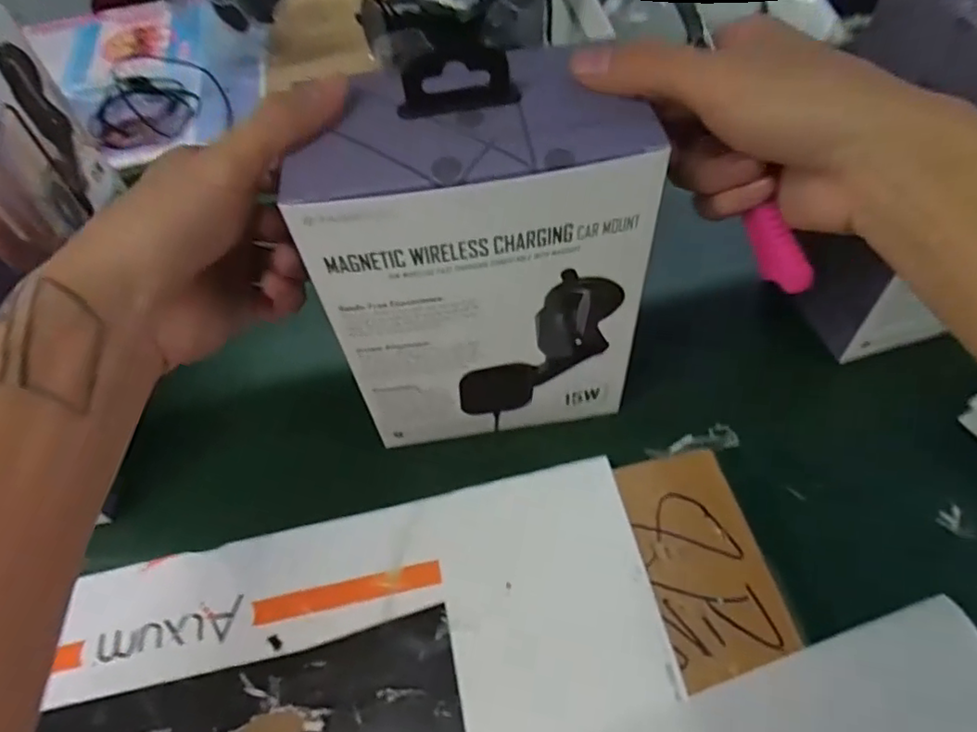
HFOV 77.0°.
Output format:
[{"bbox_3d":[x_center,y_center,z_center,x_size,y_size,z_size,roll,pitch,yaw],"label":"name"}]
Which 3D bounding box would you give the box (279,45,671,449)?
[{"bbox_3d":[-0.001,-0.044,0.314,0.147,0.205,0.062,-9,54,-1],"label":"box"}]

